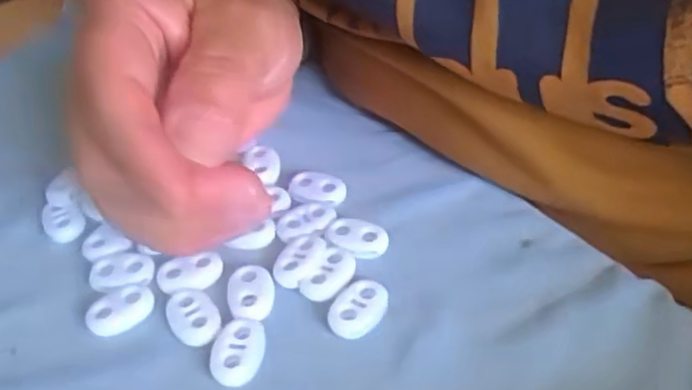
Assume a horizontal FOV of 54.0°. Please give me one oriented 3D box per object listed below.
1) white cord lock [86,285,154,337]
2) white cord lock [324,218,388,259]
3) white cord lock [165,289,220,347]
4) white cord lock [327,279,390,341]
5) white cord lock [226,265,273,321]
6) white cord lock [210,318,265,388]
[{"bbox_3d":[-0.074,0.038,0.222,0.021,0.005,0.014,-18,44,-12],"label":"white cord lock"},{"bbox_3d":[0.003,0.014,0.236,0.021,0.004,0.014,17,47,23],"label":"white cord lock"},{"bbox_3d":[-0.049,0.037,0.215,0.014,0.004,0.023,-25,46,-20],"label":"white cord lock"},{"bbox_3d":[0.004,0.036,0.215,0.014,0.006,0.020,23,50,28],"label":"white cord lock"},{"bbox_3d":[-0.032,0.031,0.221,0.015,0.004,0.021,-6,43,0],"label":"white cord lock"},{"bbox_3d":[-0.033,0.048,0.206,0.014,0.005,0.022,4,44,11],"label":"white cord lock"}]

